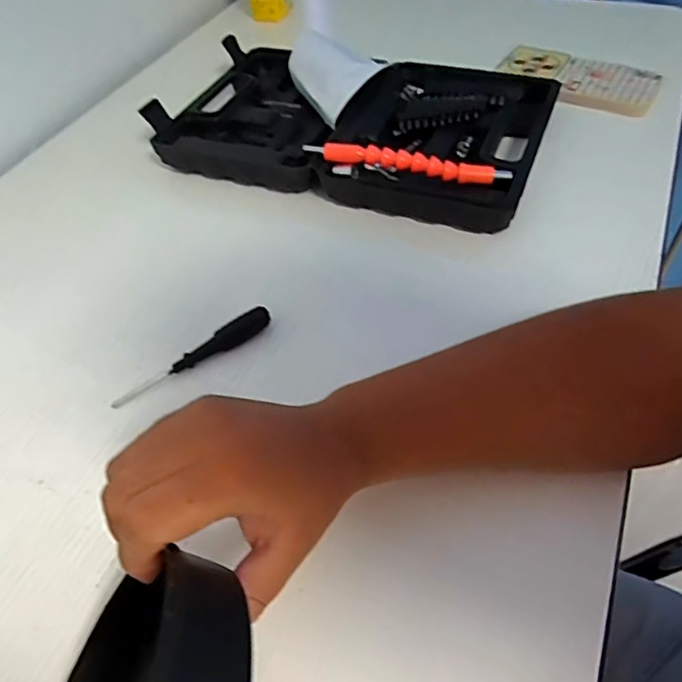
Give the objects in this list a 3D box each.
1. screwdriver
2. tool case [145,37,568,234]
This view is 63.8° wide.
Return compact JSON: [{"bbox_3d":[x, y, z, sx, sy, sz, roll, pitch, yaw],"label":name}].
[{"bbox_3d":[-0.101,0.009,0.372,0.115,0.010,0.014,-29,53,-19],"label":"screwdriver"},{"bbox_3d":[0.008,-0.209,0.511,0.342,0.041,0.214,16,53,17],"label":"tool case"}]

